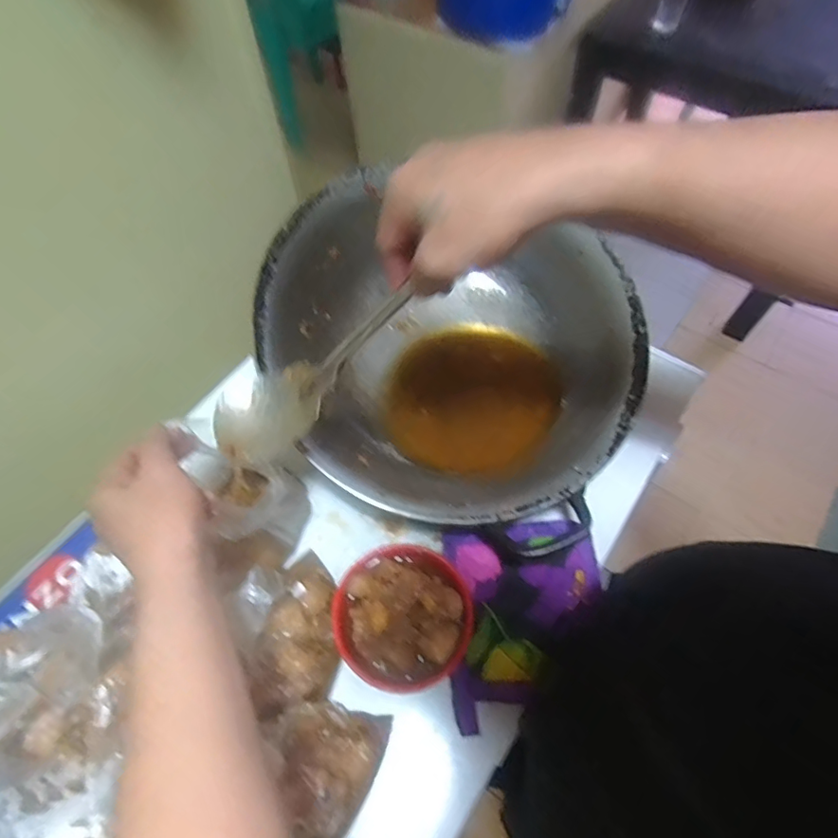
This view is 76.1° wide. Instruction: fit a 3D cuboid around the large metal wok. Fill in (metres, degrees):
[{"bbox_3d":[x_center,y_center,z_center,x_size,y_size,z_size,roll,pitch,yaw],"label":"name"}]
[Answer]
[{"bbox_3d":[0.034,-0.083,0.619,0.410,0.162,0.379,-1,61,1],"label":"large metal wok"}]

